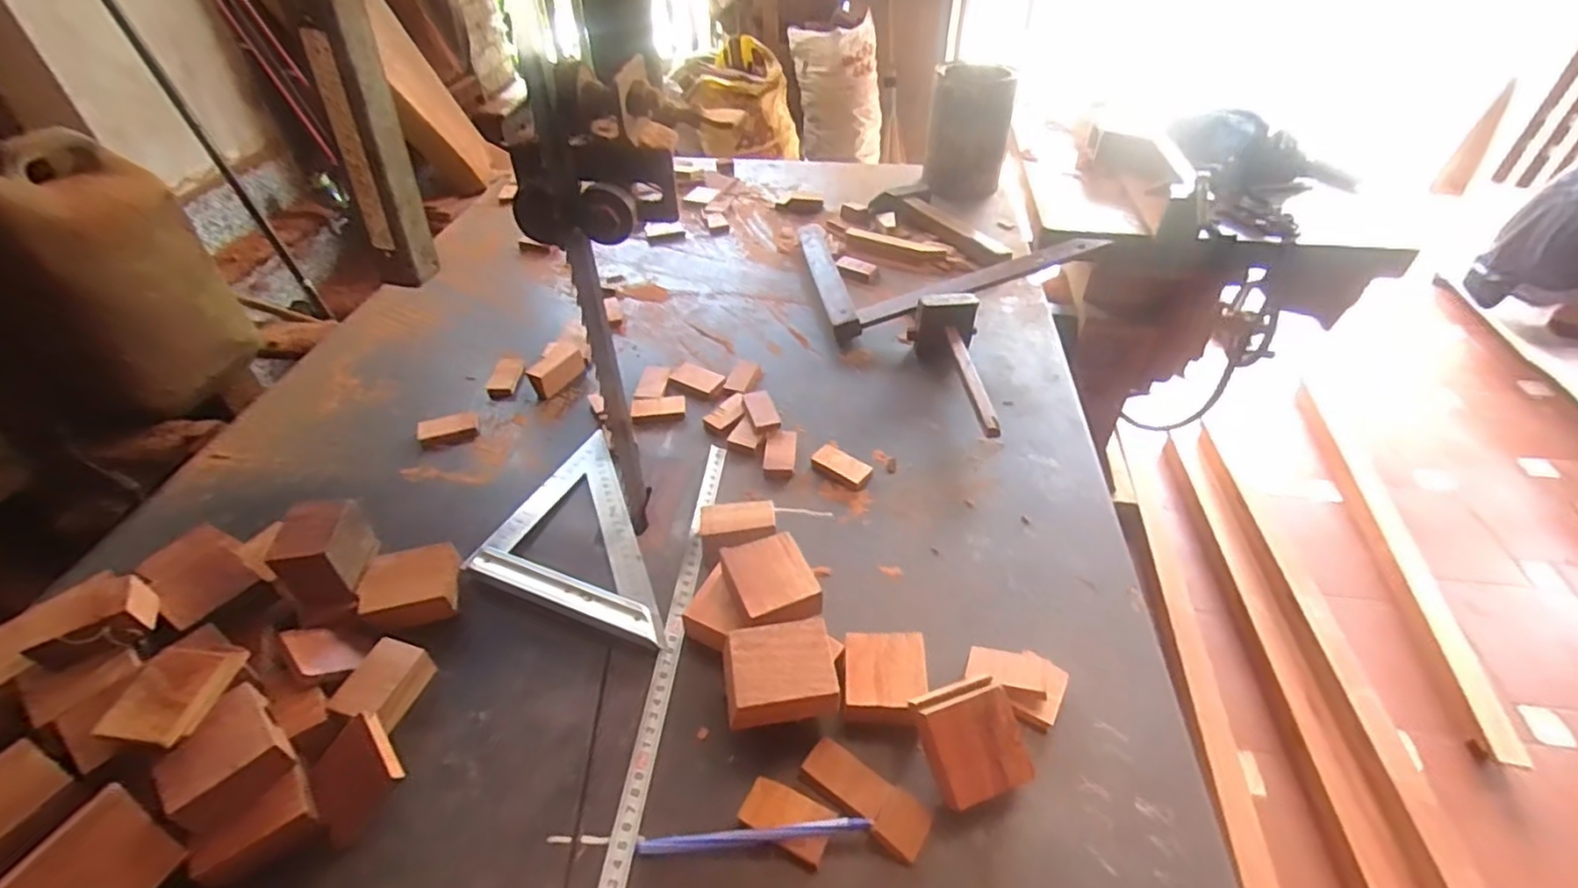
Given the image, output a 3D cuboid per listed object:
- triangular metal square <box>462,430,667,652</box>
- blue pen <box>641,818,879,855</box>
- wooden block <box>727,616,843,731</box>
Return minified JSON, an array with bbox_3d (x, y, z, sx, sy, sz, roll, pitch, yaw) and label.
[{"bbox_3d":[-0.150,0.072,0.584,0.185,0.014,0.174,16,45,18],"label":"triangular metal square"},{"bbox_3d":[-0.020,0.232,0.404,0.137,0.015,0.010,-3,42,-3],"label":"blue pen"},{"bbox_3d":[-0.006,0.148,0.443,0.069,0.023,0.056,-6,44,-6],"label":"wooden block"}]

